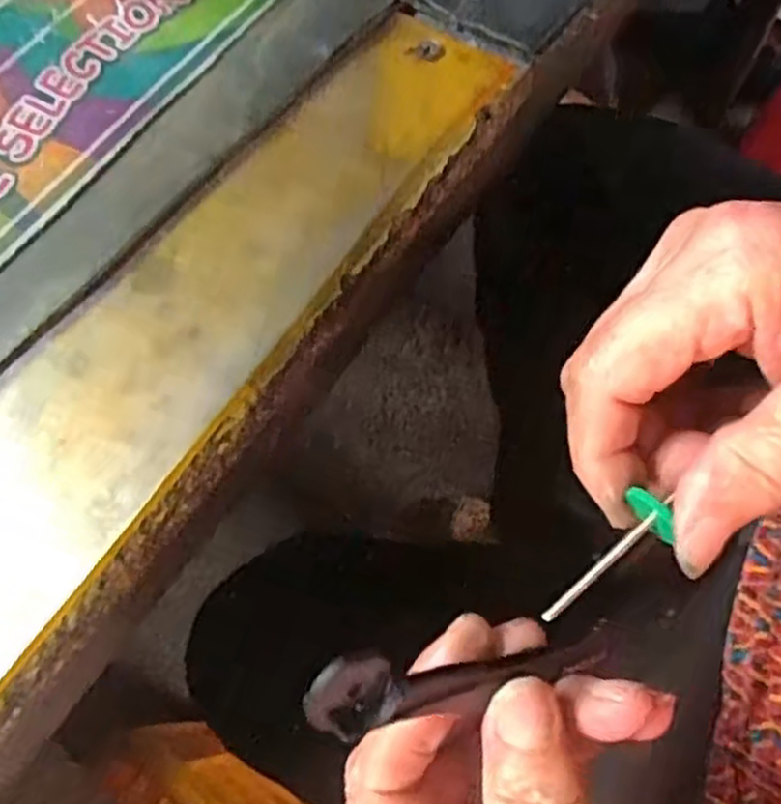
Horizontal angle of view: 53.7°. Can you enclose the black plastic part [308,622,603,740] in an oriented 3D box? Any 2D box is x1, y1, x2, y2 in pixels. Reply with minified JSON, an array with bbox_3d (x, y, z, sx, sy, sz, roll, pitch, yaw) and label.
[{"bbox_3d":[0.020,0.062,0.175,0.087,0.008,0.015,5,66,-36],"label":"black plastic part"}]

